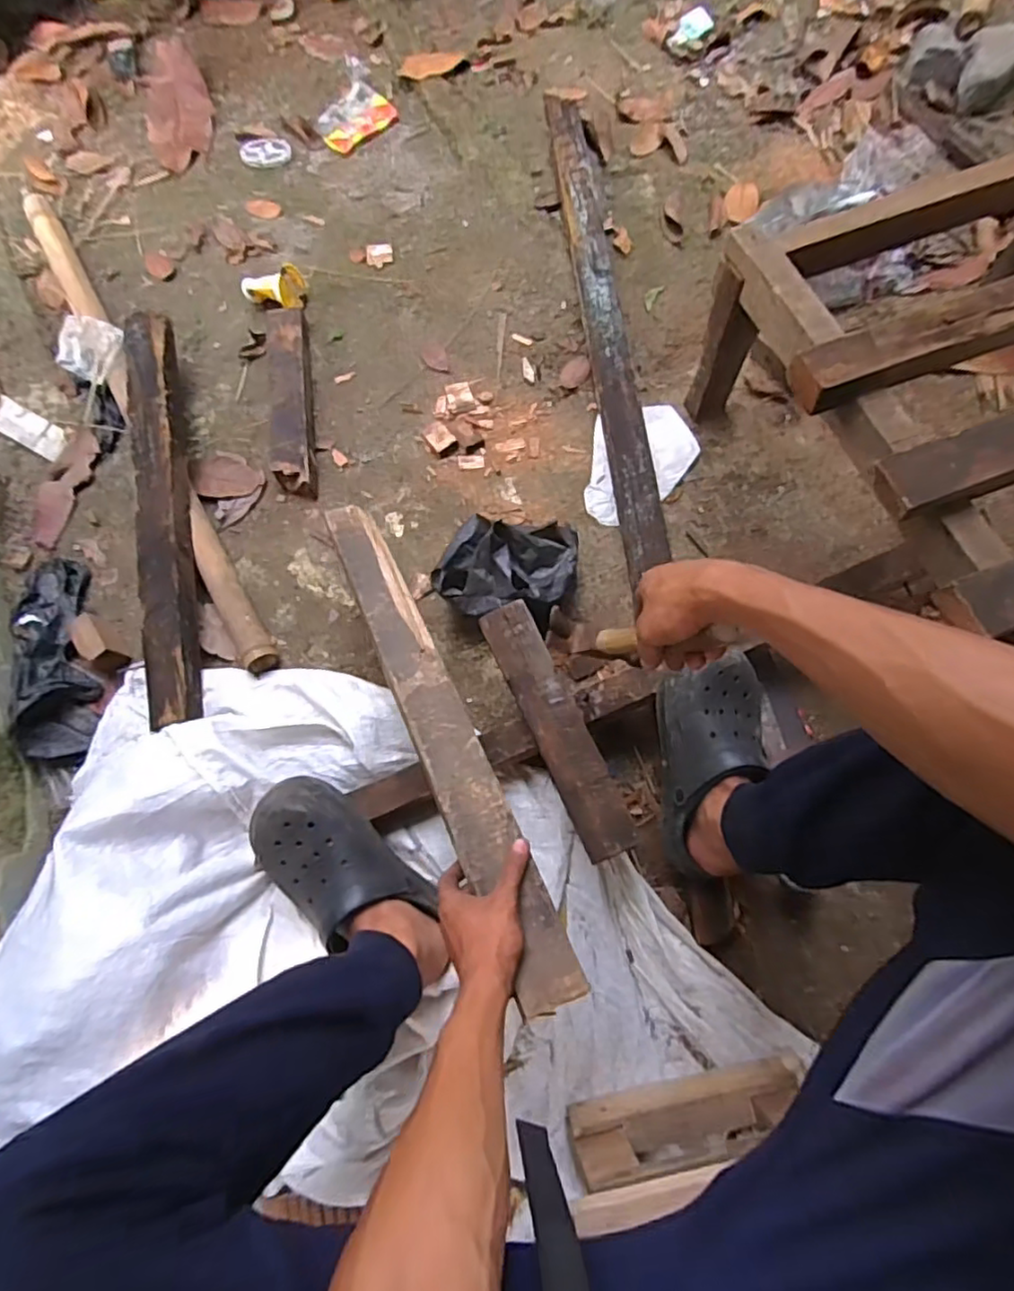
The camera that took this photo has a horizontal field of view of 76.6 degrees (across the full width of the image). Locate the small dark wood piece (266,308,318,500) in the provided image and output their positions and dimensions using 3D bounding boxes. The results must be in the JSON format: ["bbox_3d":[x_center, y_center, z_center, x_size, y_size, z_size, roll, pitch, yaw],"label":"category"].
[{"bbox_3d":[-0.355,-0.401,1.040,0.071,0.042,0.349,-9,71,-1],"label":"small dark wood piece"}]

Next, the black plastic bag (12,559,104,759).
[{"bbox_3d":[-0.654,0.004,0.910,0.109,0.053,0.320,-19,72,-4],"label":"black plastic bag"}]

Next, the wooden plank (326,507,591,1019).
[{"bbox_3d":[-0.080,0.073,0.698,0.068,0.025,0.609,-25,63,-6],"label":"wooden plank"}]

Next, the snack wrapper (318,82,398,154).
[{"bbox_3d":[-0.306,-1.052,1.279,0.148,0.010,0.137,-35,74,-9],"label":"snack wrapper"}]

